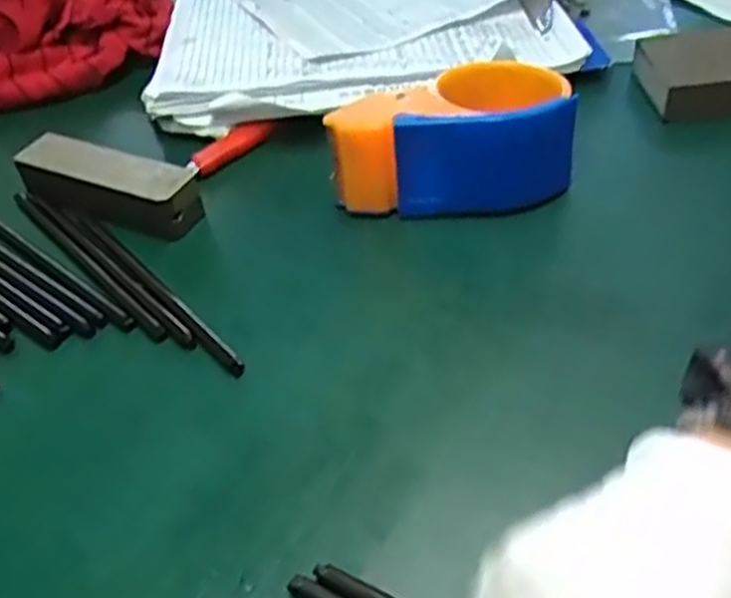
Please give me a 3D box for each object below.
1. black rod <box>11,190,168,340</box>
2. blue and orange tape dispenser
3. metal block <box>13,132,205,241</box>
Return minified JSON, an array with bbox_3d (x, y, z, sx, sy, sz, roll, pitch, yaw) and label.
[{"bbox_3d":[-0.160,-0.025,0.440,0.009,0.004,0.172,-35,51,-26],"label":"black rod"},{"bbox_3d":[0.049,-0.092,0.447,0.134,0.065,0.068,-11,44,-4],"label":"blue and orange tape dispenser"},{"bbox_3d":[-0.155,-0.070,0.470,0.120,0.030,0.035,16,48,21],"label":"metal block"}]

